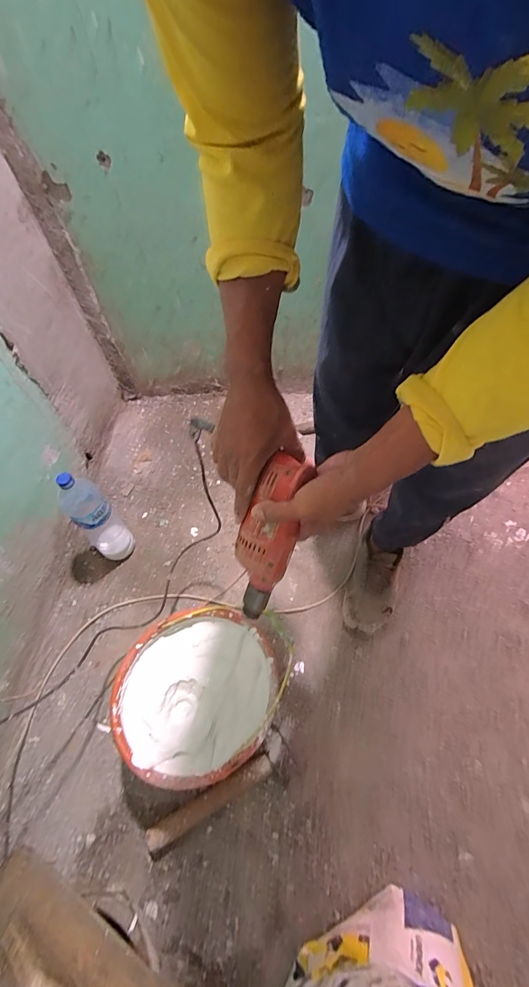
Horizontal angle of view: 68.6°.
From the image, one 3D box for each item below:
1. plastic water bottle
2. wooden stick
[{"bbox_3d":[-0.405,0.060,0.926,0.087,0.317,0.087,-41,64,-20],"label":"plastic water bottle"},{"bbox_3d":[-0.100,0.582,0.737,0.248,0.048,0.037,-27,60,-13],"label":"wooden stick"}]

